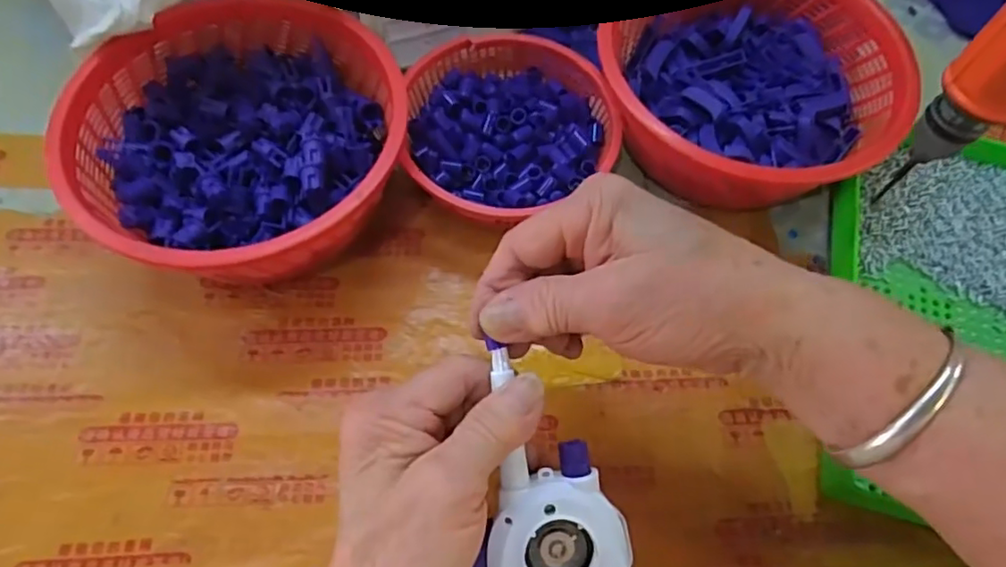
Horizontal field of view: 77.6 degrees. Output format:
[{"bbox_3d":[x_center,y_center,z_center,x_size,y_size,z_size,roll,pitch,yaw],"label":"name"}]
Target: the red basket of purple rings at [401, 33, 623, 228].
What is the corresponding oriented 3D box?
[{"bbox_3d":[0.004,-0.091,0.398,0.130,0.048,0.131,1,65,-2],"label":"red basket of purple rings"}]

